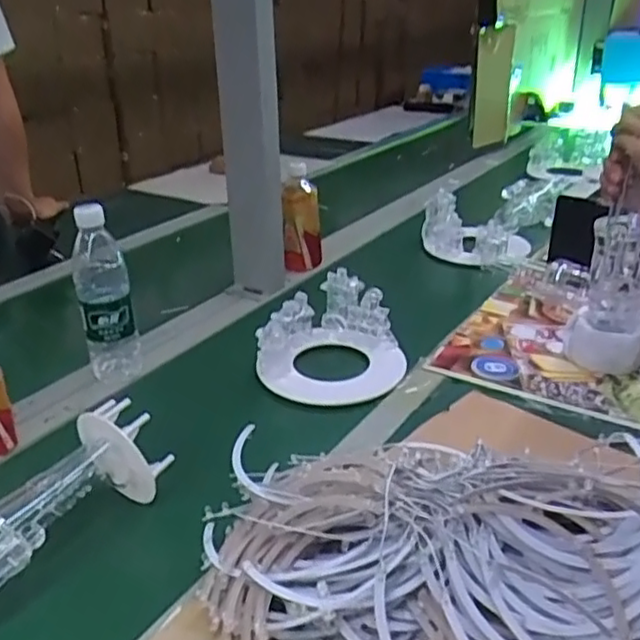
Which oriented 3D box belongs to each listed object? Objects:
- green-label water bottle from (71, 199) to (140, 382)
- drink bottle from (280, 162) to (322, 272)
[{"bbox_3d":[-0.269,-0.029,0.846,0.063,0.224,0.066,-8,27,-15],"label":"green-label water bottle"},{"bbox_3d":[-0.033,-0.171,1.171,0.068,0.184,0.083,-3,26,-3],"label":"drink bottle"}]

